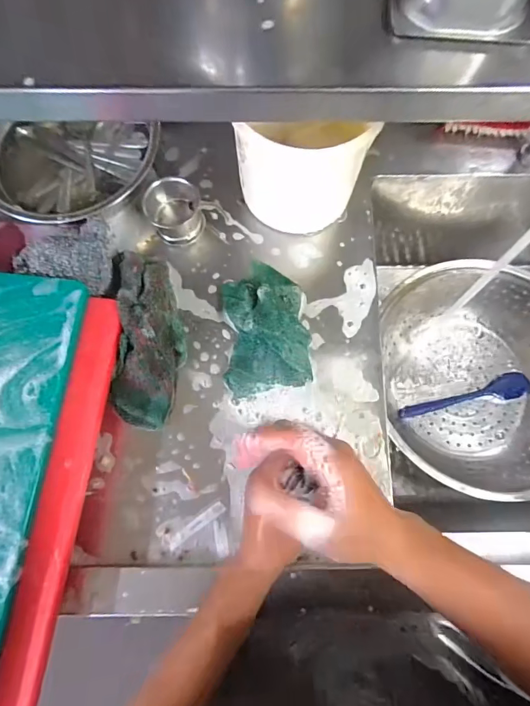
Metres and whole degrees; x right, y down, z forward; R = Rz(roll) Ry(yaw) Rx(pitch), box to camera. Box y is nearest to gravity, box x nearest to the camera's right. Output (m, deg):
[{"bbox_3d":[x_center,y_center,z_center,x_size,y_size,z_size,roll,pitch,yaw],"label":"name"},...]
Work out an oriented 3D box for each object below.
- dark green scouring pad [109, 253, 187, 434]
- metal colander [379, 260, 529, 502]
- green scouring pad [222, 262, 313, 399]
[{"bbox_3d":[-0.149,-0.021,0.546,0.081,0.058,0.221,0,75,0],"label":"dark green scouring pad"},{"bbox_3d":[0.418,0.057,0.795,0.366,0.144,0.391,-3,73,-2],"label":"metal colander"},{"bbox_3d":[0.001,-0.040,0.557,0.106,0.043,0.173,-7,76,-2],"label":"green scouring pad"}]

